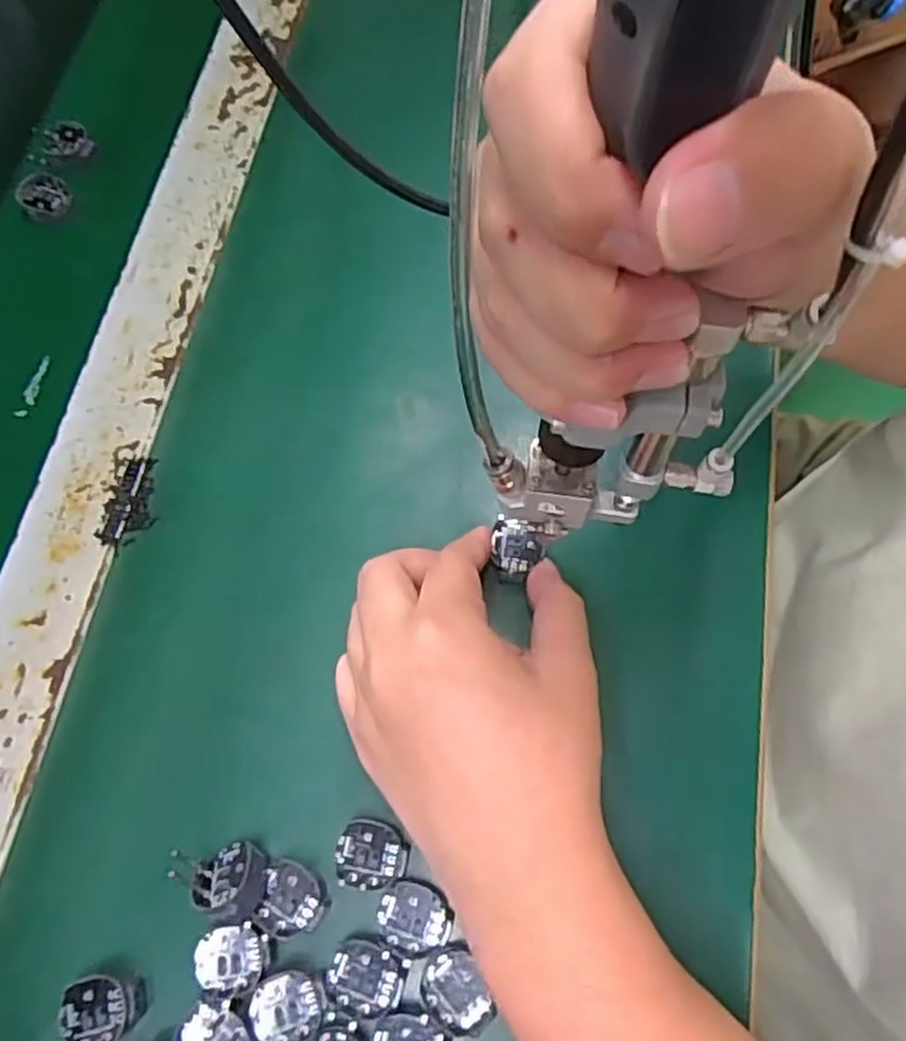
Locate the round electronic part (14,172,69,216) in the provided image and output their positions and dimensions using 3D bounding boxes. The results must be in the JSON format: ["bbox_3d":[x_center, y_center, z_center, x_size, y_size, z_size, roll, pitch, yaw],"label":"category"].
[{"bbox_3d":[-0.236,-0.188,0.429,0.027,0.009,0.024,39,75,16],"label":"round electronic part"}]

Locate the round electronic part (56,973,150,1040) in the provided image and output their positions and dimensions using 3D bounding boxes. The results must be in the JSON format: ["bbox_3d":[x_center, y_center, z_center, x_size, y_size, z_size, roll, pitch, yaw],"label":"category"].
[{"bbox_3d":[-0.130,0.181,0.278,0.031,0.008,0.024,-19,69,-5],"label":"round electronic part"}]

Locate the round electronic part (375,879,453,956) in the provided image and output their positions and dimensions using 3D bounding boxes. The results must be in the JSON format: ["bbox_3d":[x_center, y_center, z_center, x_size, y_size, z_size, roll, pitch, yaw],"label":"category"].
[{"bbox_3d":[-0.015,0.150,0.283,0.027,0.004,0.025,-1,68,2],"label":"round electronic part"}]

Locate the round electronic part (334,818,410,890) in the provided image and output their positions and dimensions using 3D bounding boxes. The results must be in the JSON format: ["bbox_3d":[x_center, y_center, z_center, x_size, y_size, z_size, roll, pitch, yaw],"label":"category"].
[{"bbox_3d":[-0.032,0.130,0.292,0.028,0.004,0.025,1,69,3],"label":"round electronic part"}]

